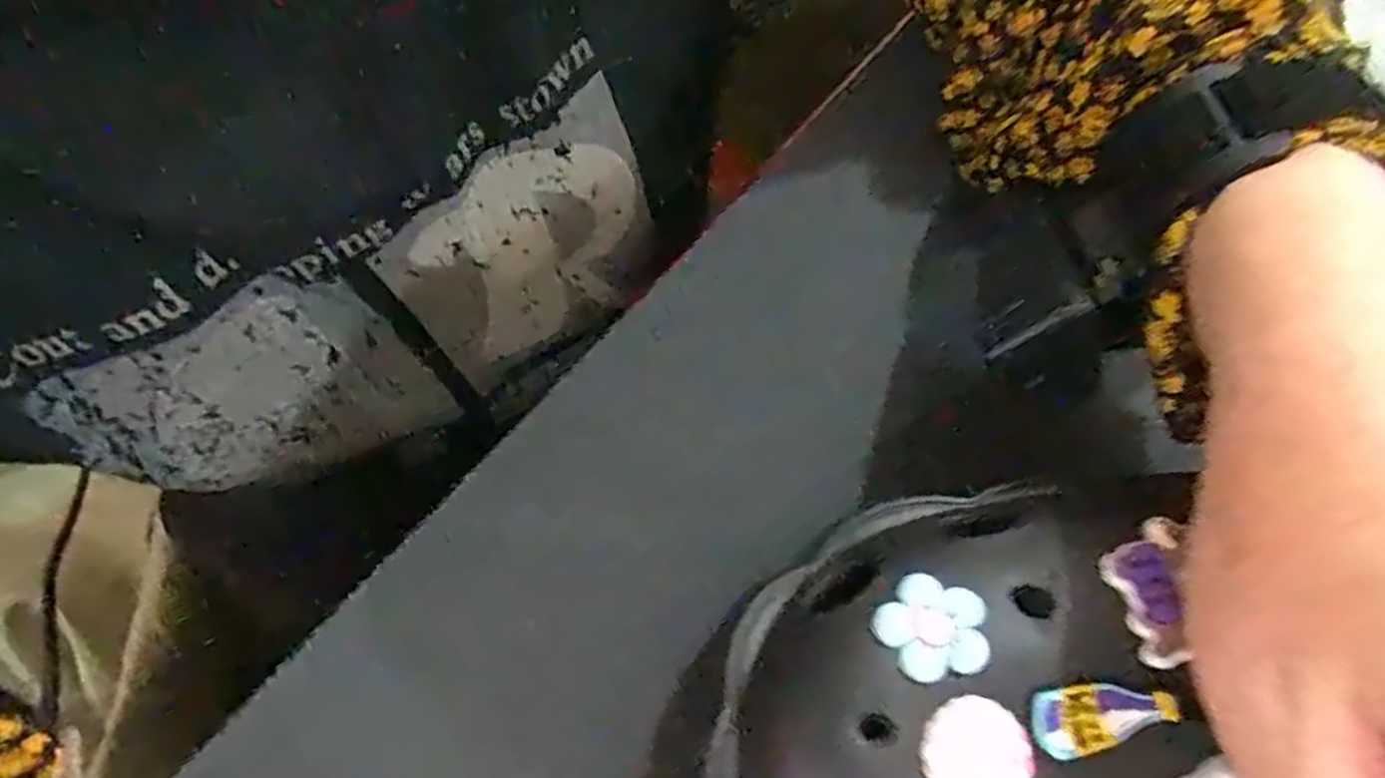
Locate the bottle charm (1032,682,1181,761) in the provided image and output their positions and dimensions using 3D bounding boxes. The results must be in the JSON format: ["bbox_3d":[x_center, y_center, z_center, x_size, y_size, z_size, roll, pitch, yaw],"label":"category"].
[{"bbox_3d":[0.084,0.067,0.163,0.027,0.004,0.013,-19,71,17],"label":"bottle charm"}]

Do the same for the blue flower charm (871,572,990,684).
[{"bbox_3d":[0.054,0.053,0.177,0.023,0.007,0.022,1,71,-2],"label":"blue flower charm"}]

